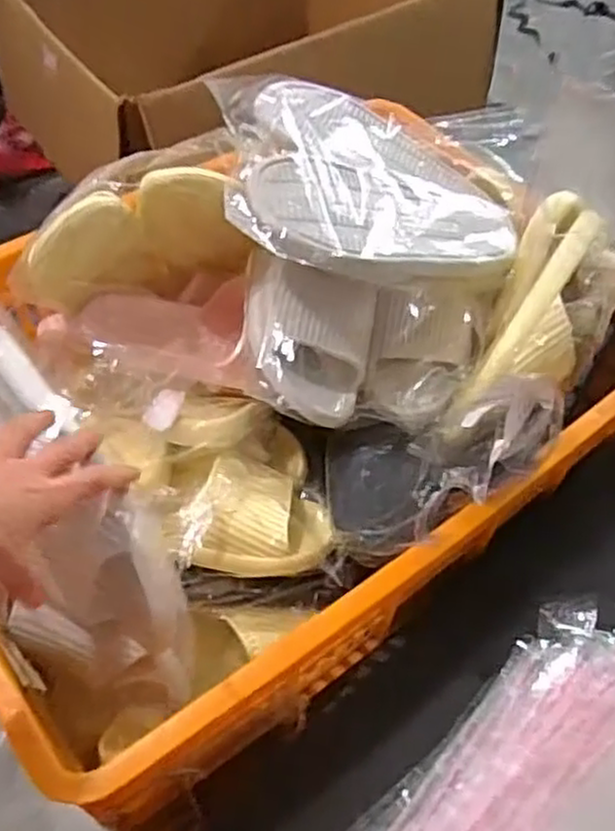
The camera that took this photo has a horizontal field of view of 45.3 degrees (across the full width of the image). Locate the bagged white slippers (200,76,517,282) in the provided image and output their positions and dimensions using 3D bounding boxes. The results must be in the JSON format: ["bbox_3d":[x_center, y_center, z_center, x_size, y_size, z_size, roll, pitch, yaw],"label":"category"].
[{"bbox_3d":[0.061,-0.212,0.698,0.302,0.090,0.229,7,56,-23],"label":"bagged white slippers"}]

